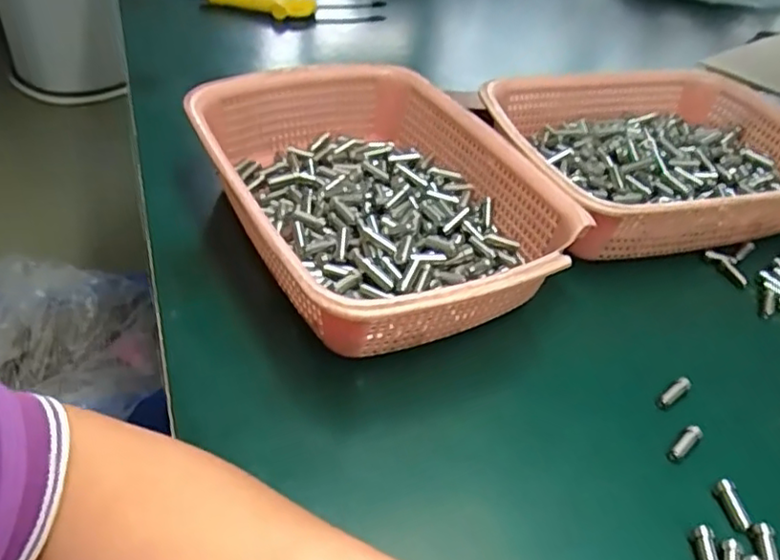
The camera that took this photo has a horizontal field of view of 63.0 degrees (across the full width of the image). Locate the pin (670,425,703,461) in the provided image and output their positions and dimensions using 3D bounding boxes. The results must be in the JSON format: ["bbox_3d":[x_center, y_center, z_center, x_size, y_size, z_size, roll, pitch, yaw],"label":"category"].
[{"bbox_3d":[0.180,0.099,0.385,0.009,0.005,0.028,36,49,29],"label":"pin"}]

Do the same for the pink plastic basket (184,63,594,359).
[{"bbox_3d":[-0.012,-0.063,0.481,0.211,0.073,0.282,-15,46,-23],"label":"pink plastic basket"}]

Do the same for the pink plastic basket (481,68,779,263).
[{"bbox_3d":[0.242,-0.111,0.578,0.299,0.069,0.207,-10,44,-18],"label":"pink plastic basket"}]

